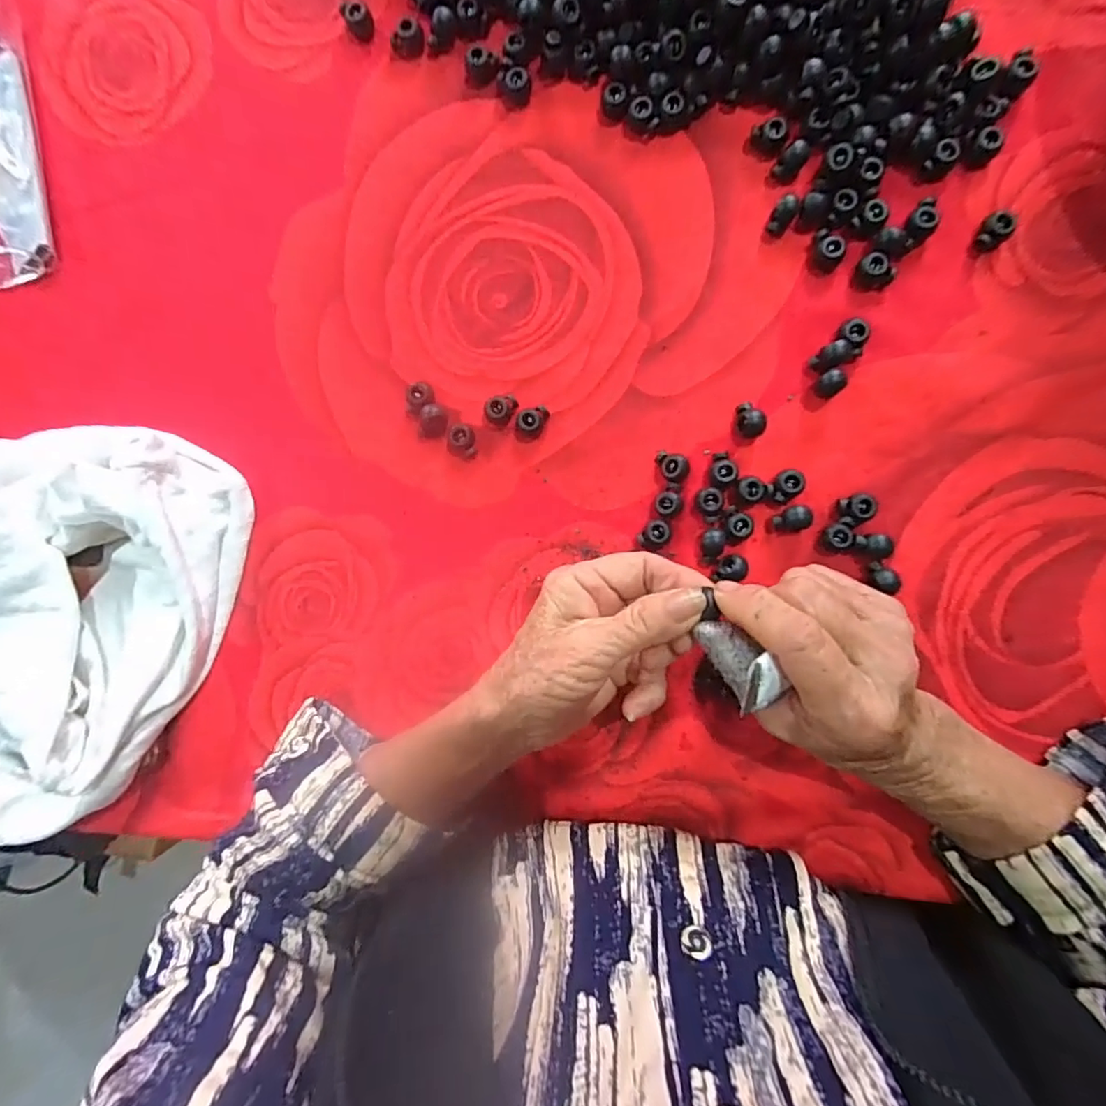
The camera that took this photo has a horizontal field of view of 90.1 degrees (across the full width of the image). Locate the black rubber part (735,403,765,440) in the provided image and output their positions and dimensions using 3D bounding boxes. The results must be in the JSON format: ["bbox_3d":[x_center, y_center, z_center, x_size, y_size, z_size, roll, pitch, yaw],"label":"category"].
[{"bbox_3d":[0.106,-0.071,0.297,0.013,0.011,0.019,-20,90,4],"label":"black rubber part"}]

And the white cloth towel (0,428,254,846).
[{"bbox_3d":[-0.267,0.053,0.310,0.148,0.058,0.242,7,92,4],"label":"white cloth towel"}]

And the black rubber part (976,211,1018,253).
[{"bbox_3d":[0.232,-0.169,0.290,0.014,0.012,0.016,44,94,2],"label":"black rubber part"}]

